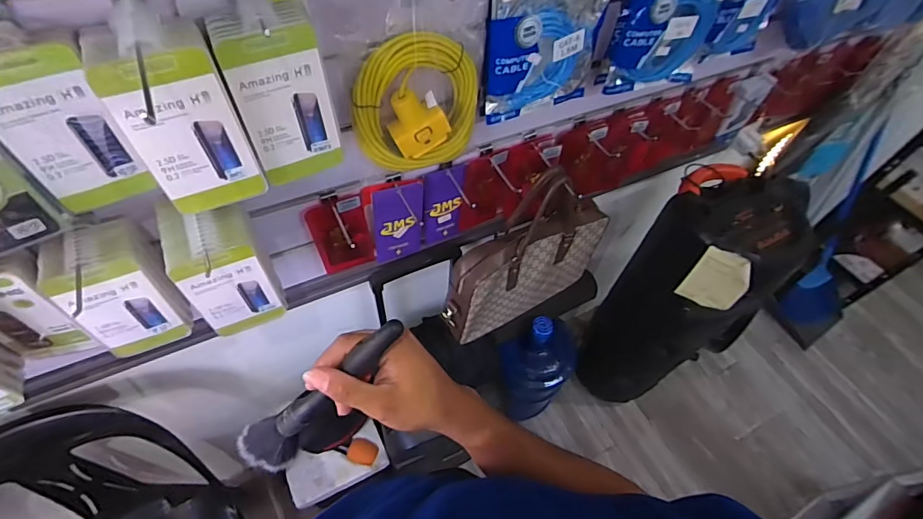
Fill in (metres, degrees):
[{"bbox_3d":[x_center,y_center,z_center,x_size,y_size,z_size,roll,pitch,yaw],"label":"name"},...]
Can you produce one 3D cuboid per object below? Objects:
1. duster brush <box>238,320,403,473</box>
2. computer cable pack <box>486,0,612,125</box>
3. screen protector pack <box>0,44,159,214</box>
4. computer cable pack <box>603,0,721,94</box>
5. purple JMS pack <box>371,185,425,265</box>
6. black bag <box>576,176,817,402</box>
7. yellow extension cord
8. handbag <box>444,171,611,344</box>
[{"bbox_3d":[-0.118,0.119,0.393,0.039,0.212,0.043,17,38,-50],"label":"duster brush"},{"bbox_3d":[0.115,-0.299,0.606,0.173,0.221,0.042,-25,60,-20],"label":"computer cable pack"},{"bbox_3d":[-0.364,-0.111,0.423,0.082,0.169,0.017,-27,61,-22],"label":"screen protector pack"},{"bbox_3d":[0.311,-0.358,0.662,0.176,0.214,0.058,-21,59,-18],"label":"computer cable pack"},{"bbox_3d":[-0.104,-0.056,0.771,0.087,0.171,0.025,-16,58,-15],"label":"purple JMS pack"},{"bbox_3d":[0.570,0.142,1.251,0.268,0.802,0.247,-20,59,-18],"label":"black bag"},{"bbox_3d":[-0.054,-0.198,0.597,0.173,0.186,0.033,-17,58,-16],"label":"yellow extension cord"},{"bbox_3d":[0.138,-0.009,0.918,0.371,0.384,0.079,-27,61,-21],"label":"handbag"}]

